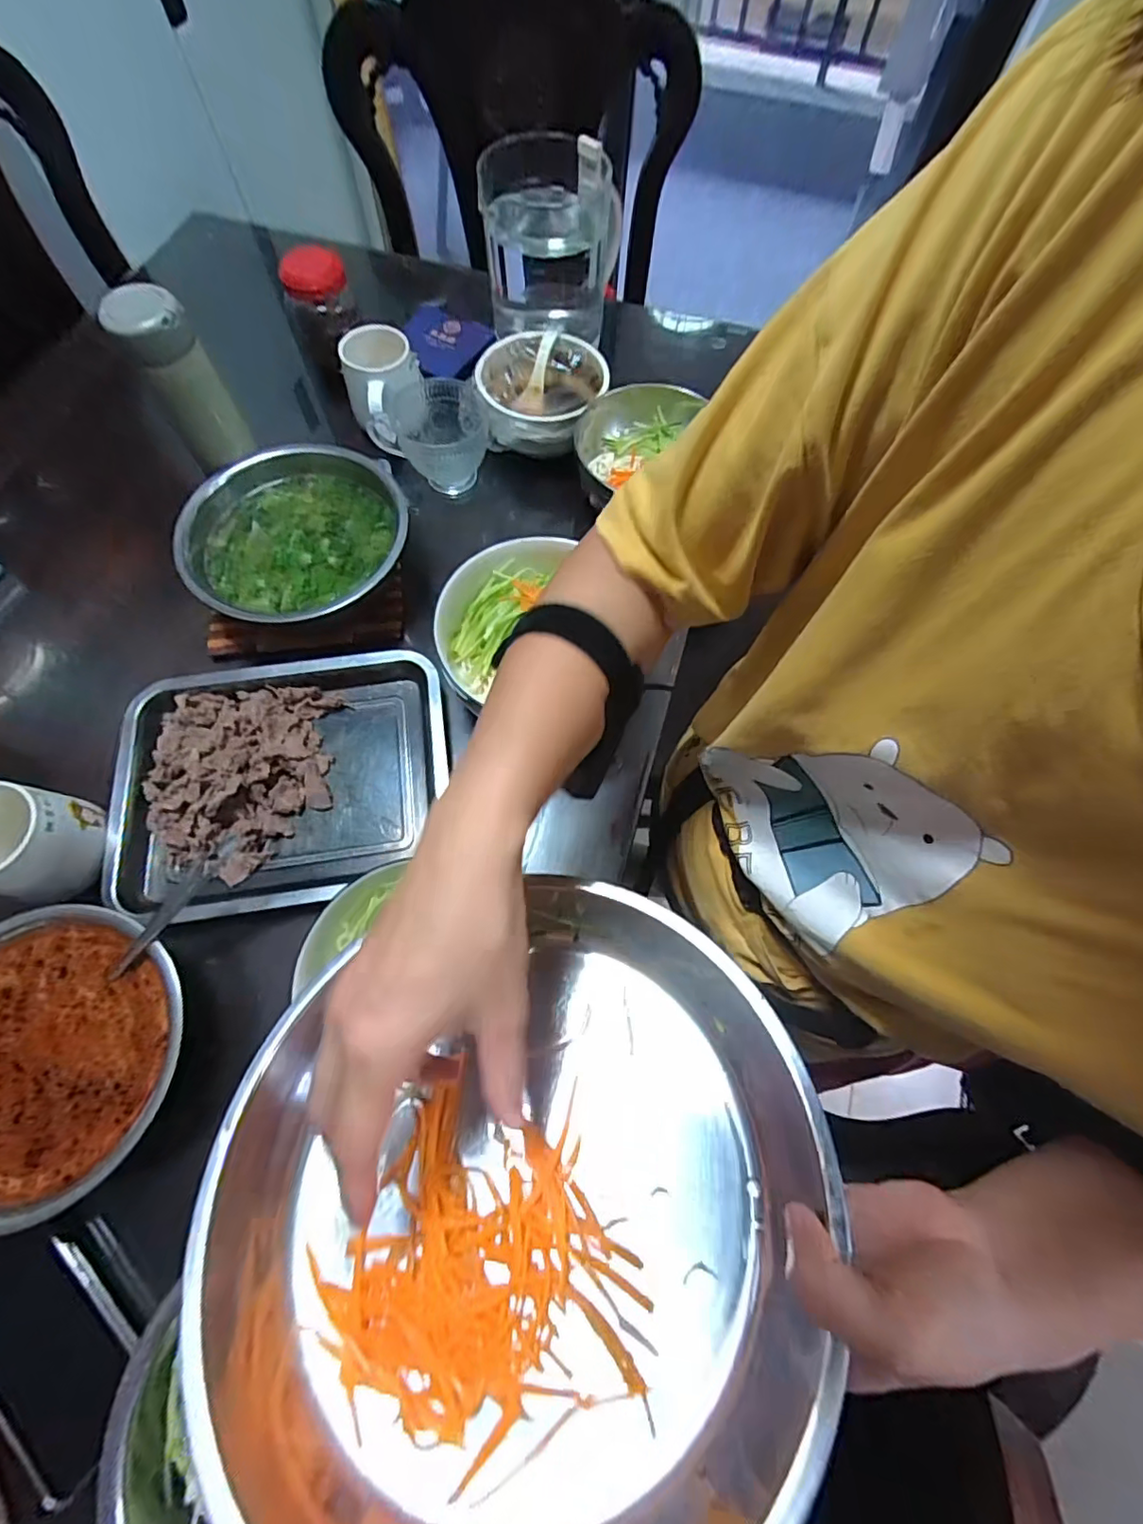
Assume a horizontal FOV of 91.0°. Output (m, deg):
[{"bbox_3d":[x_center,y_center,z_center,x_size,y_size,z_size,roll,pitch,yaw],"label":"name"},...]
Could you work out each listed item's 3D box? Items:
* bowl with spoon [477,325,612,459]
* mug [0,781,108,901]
[{"bbox_3d":[-0.040,-0.445,0.678,0.147,0.056,0.144,1,68,-2],"label":"bowl with spoon"},{"bbox_3d":[-0.456,0.062,0.459,0.098,0.074,0.088,4,68,-1],"label":"mug"}]

